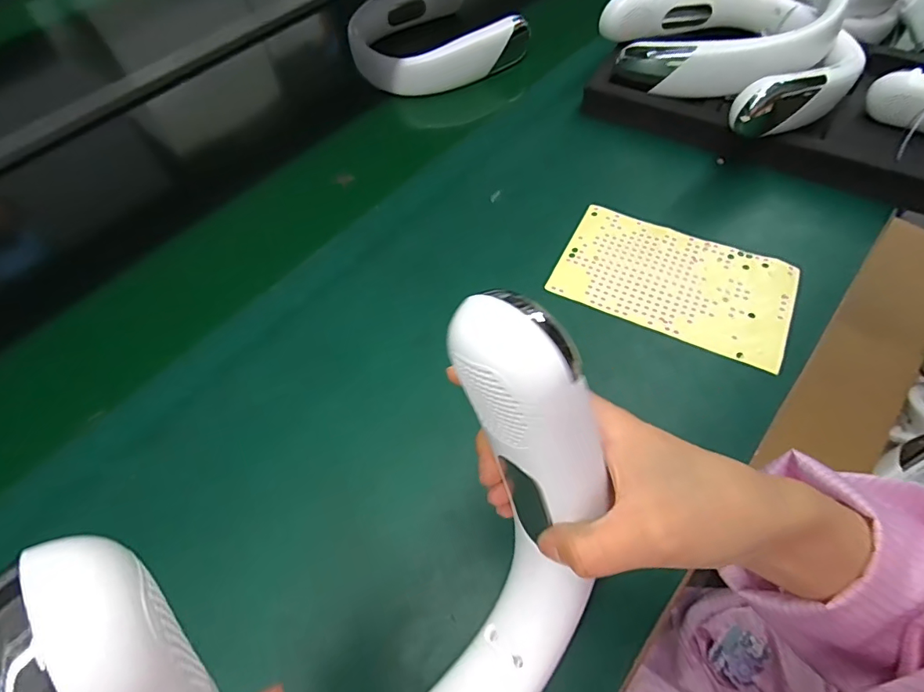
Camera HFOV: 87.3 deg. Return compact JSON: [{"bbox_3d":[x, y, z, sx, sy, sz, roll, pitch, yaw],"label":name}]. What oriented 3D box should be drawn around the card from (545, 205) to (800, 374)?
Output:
[{"bbox_3d":[0.177,-0.056,0.408,0.182,0.004,0.110,22,62,16],"label":"card"}]

